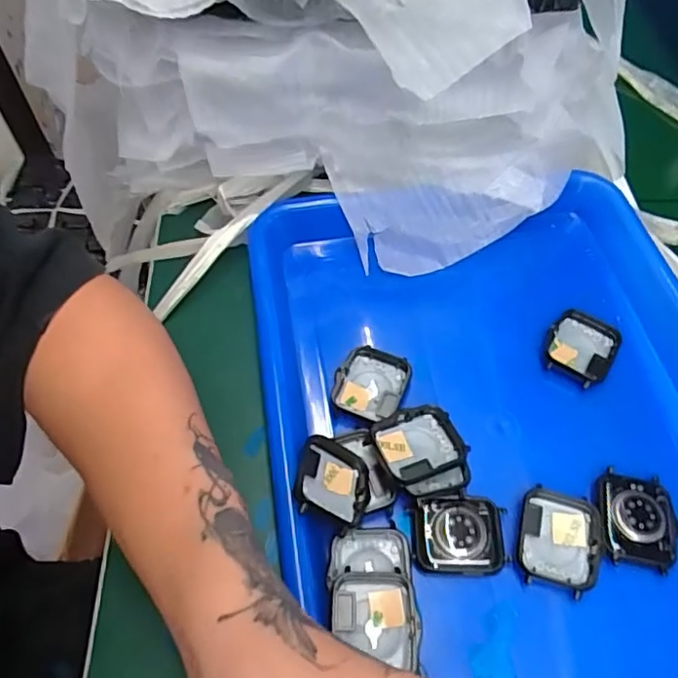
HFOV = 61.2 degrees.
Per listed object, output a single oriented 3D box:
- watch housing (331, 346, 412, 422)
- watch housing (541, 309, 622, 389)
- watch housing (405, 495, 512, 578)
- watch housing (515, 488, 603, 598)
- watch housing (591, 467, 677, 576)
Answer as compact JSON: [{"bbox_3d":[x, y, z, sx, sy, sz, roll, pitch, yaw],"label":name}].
[{"bbox_3d":[0.018,0.025,0.324,0.038,0.010,0.039,20,58,12],"label":"watch housing"},{"bbox_3d":[0.142,0.005,0.338,0.038,0.011,0.047,28,60,17],"label":"watch housing"},{"bbox_3d":[0.058,0.095,0.278,0.045,0.009,0.036,-2,56,-2],"label":"watch housing"},{"bbox_3d":[0.107,0.098,0.279,0.037,0.009,0.045,16,57,9],"label":"watch housing"},{"bbox_3d":[0.146,0.089,0.284,0.036,0.012,0.044,8,56,5],"label":"watch housing"}]

